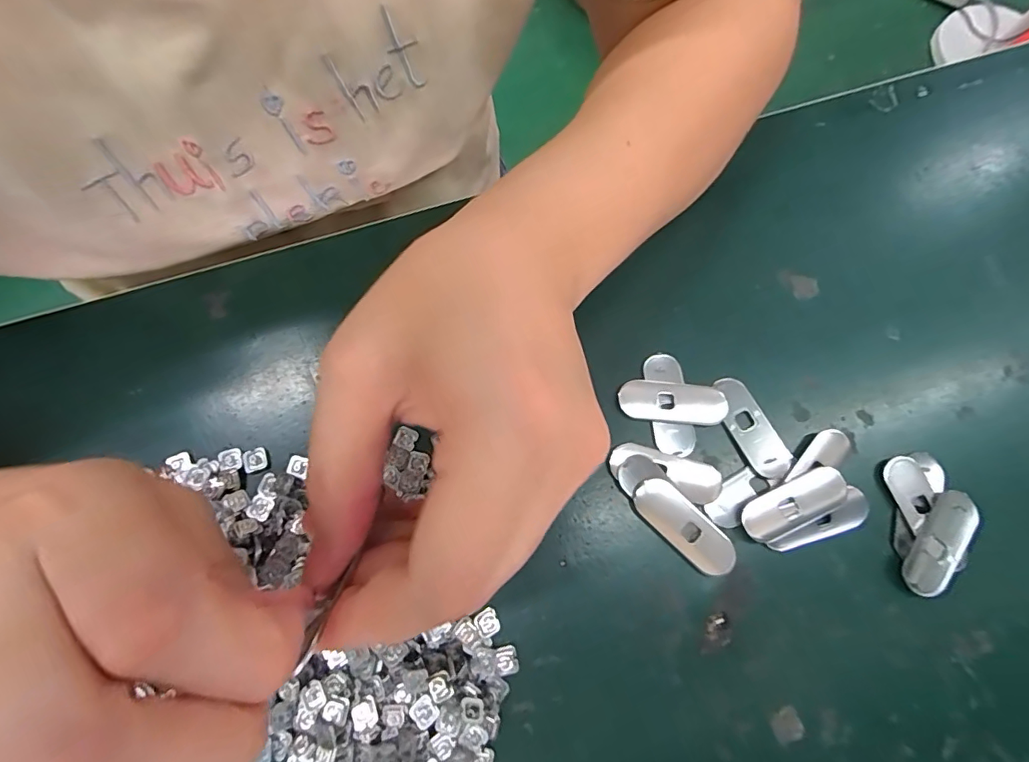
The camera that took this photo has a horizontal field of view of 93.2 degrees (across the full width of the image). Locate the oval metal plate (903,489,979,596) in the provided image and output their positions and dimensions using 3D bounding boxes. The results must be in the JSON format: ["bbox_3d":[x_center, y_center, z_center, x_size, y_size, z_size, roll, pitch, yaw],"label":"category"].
[{"bbox_3d":[0.188,0.072,0.215,0.017,0.005,0.050,35,76,8],"label":"oval metal plate"}]

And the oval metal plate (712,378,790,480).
[{"bbox_3d":[0.112,0.022,0.230,0.017,0.004,0.050,-23,76,-8],"label":"oval metal plate"}]

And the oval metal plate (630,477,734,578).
[{"bbox_3d":[0.076,0.065,0.217,0.051,0.007,0.019,43,78,10],"label":"oval metal plate"}]

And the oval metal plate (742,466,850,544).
[{"bbox_3d":[0.126,0.056,0.220,0.049,0.007,0.019,-24,76,-8],"label":"oval metal plate"}]

